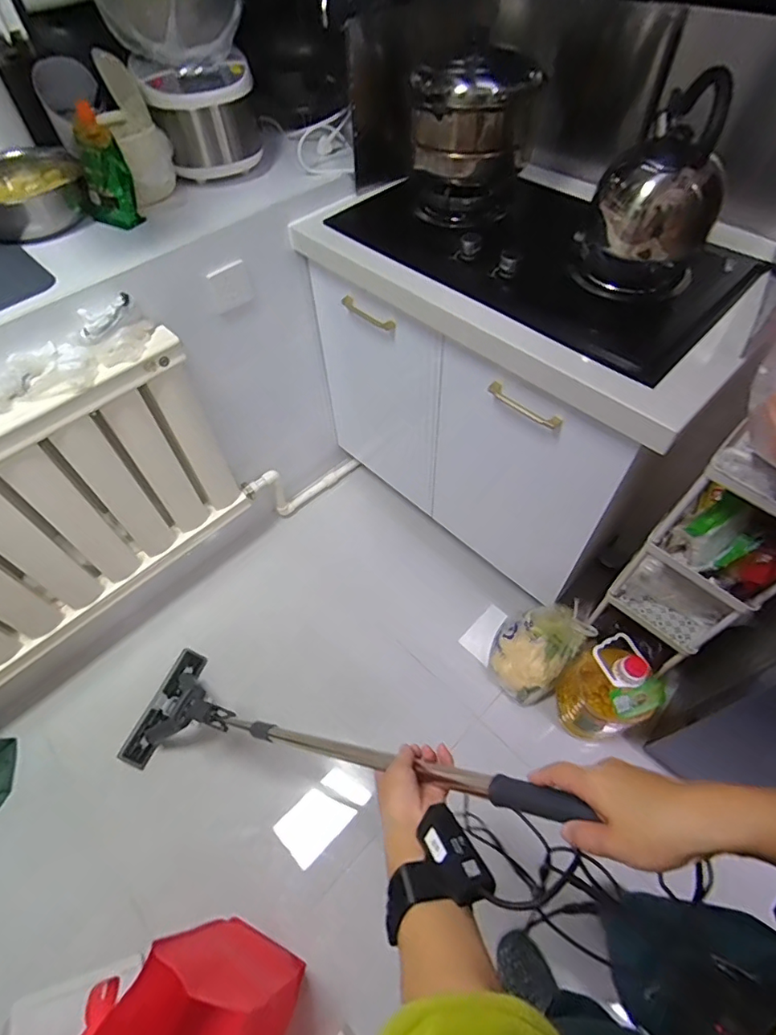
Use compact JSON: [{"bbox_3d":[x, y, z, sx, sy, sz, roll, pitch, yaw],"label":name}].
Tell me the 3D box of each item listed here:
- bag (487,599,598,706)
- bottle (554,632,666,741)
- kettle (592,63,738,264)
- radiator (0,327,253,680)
[{"bbox_3d":[0.377,0.320,1.256,0.212,0.127,0.266,38,66,23],"label":"bag"},{"bbox_3d":[0.467,0.389,1.105,0.137,0.300,0.170,-34,62,-19],"label":"bottle"},{"bbox_3d":[0.449,-0.553,0.799,0.182,0.253,0.186,23,60,16],"label":"kettle"},{"bbox_3d":[-0.746,0.090,0.978,0.062,0.535,0.990,38,66,23],"label":"radiator"}]

